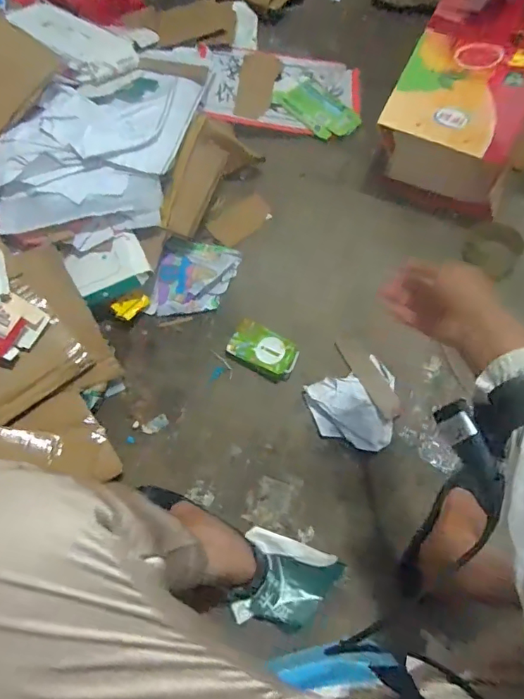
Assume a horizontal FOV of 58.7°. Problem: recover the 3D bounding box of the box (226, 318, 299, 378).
[{"bbox_3d":[0.001,0.000,0.809,0.118,0.015,0.068,29,73,13],"label":"box"}]

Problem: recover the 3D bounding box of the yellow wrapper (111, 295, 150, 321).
[{"bbox_3d":[-0.237,-0.077,0.850,0.068,0.022,0.029,-23,69,-20],"label":"yellow wrapper"}]

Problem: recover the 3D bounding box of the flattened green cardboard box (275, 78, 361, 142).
[{"bbox_3d":[0.117,-0.528,1.015,0.108,0.017,0.201,-41,72,-12],"label":"flattened green cardboard box"}]

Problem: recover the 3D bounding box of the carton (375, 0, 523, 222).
[{"bbox_3d":[0.397,-0.491,0.900,0.219,0.183,0.440,25,72,12],"label":"carton"}]

